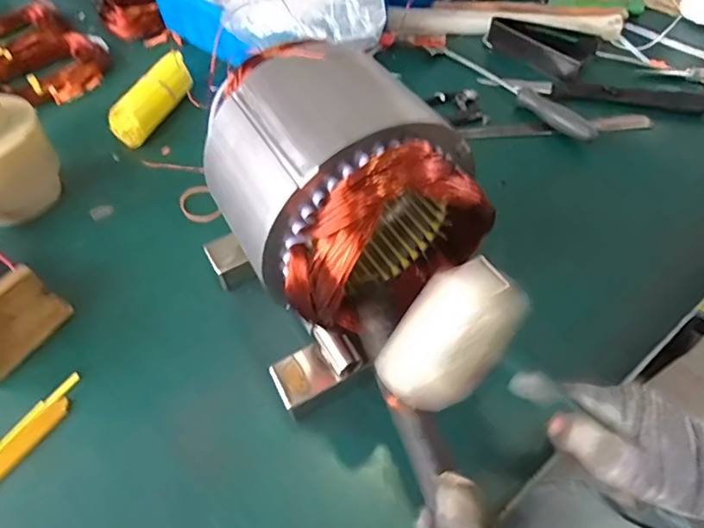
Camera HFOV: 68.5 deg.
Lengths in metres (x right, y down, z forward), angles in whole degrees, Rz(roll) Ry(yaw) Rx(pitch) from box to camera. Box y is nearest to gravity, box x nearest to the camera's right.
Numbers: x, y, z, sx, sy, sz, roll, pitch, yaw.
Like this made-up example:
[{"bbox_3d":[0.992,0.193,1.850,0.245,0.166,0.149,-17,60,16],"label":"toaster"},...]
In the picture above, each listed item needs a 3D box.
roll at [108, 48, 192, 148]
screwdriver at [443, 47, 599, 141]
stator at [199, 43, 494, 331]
[{"bbox_3d":[-0.233,-0.197,0.615,0.053,0.041,0.133,16,56,16],"label":"roll"},{"bbox_3d":[0.191,-0.206,0.598,0.034,0.021,0.235,-26,54,-16],"label":"screwdriver"},{"bbox_3d":[-0.008,-0.053,0.346,0.135,0.123,0.159,-26,55,-14],"label":"stator"}]

